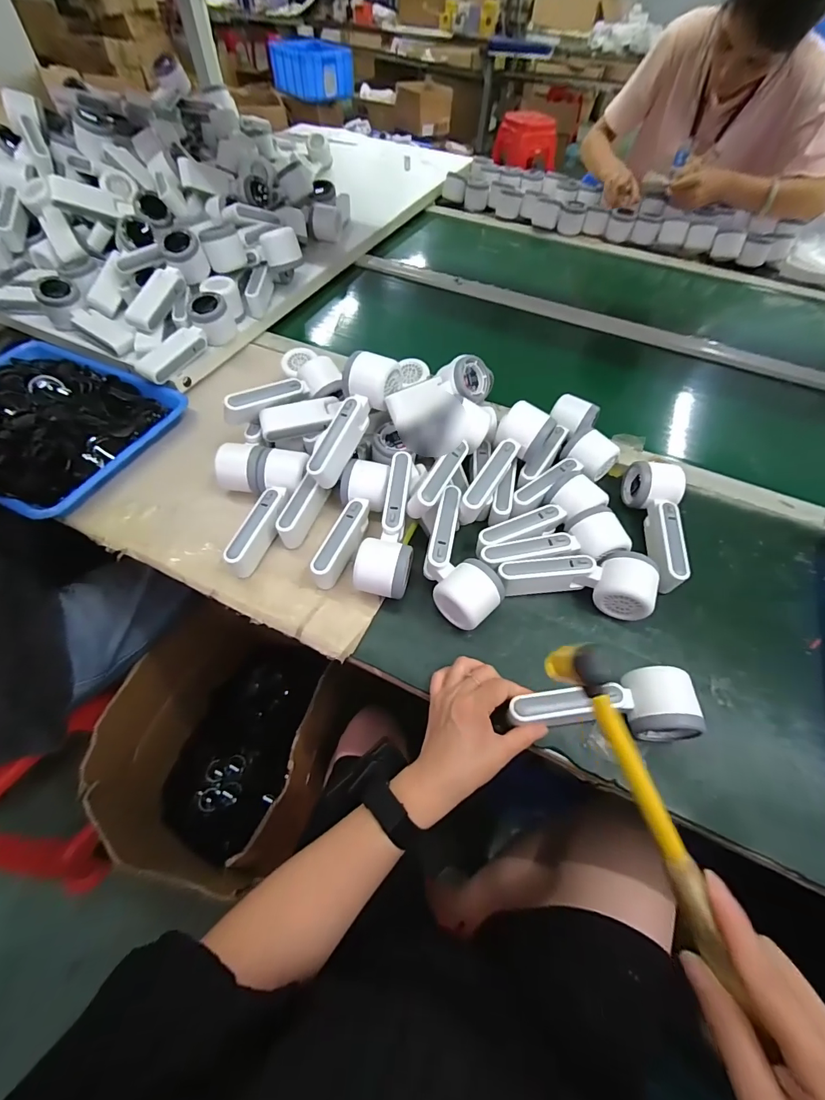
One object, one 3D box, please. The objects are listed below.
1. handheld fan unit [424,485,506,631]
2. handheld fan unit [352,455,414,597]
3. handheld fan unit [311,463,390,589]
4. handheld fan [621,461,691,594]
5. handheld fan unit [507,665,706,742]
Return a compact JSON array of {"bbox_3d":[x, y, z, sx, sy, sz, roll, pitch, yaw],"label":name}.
[{"bbox_3d":[0.044,0.014,0.460,0.067,0.064,0.143,-18,58,-14],"label":"handheld fan unit"},{"bbox_3d":[-0.024,-0.029,0.474,0.055,0.050,0.167,7,70,2],"label":"handheld fan unit"},{"bbox_3d":[-0.070,-0.031,0.488,0.049,0.057,0.157,12,56,6],"label":"handheld fan unit"},{"bbox_3d":[0.297,-0.032,0.500,0.055,0.056,0.168,4,56,0],"label":"handheld fan"},{"bbox_3d":[0.169,0.140,0.386,0.164,0.051,0.055,-1,56,1],"label":"handheld fan unit"}]

